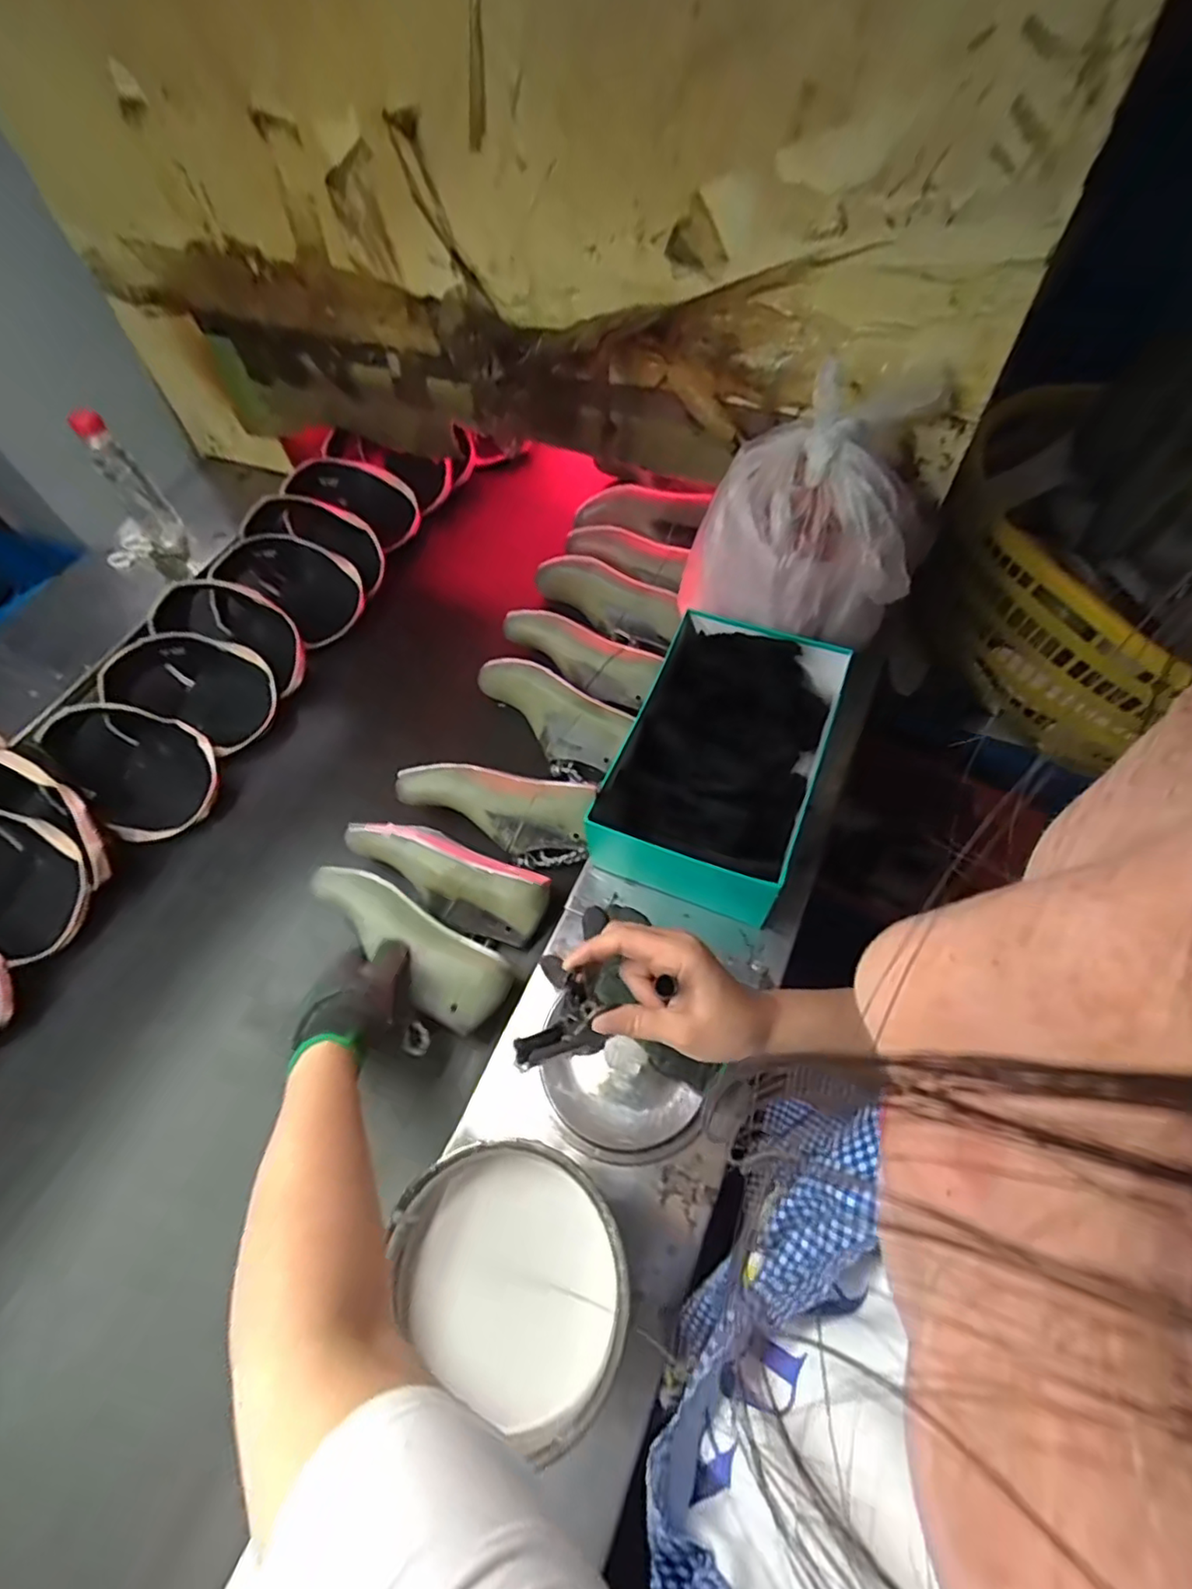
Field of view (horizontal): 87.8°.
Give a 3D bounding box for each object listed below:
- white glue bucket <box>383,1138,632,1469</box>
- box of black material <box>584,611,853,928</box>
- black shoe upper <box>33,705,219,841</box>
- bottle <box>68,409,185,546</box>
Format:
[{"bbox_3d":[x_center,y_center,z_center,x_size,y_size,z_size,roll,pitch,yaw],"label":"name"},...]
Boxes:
[{"bbox_3d":[-0.060,0.348,0.447,0.161,0.117,0.160,-2,58,3],"label":"white glue bucket"},{"bbox_3d":[0.136,-0.035,0.667,0.192,0.113,0.291,18,61,14],"label":"box of black material"},{"bbox_3d":[-0.586,-0.048,0.760,0.232,0.081,0.136,26,64,18],"label":"black shoe upper"},{"bbox_3d":[-0.705,-0.475,0.936,0.050,0.198,0.049,-34,62,-16],"label":"bottle"}]

